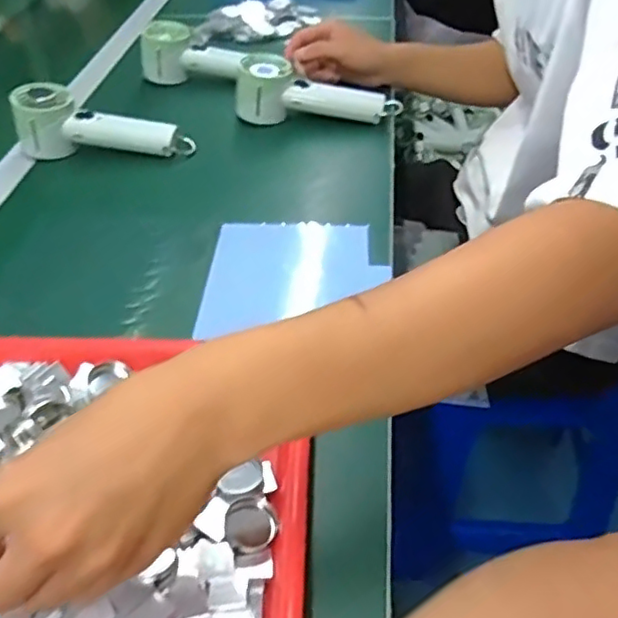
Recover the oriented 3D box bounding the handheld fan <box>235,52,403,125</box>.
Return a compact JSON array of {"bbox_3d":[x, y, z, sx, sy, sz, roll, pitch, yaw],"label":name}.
[{"bbox_3d":[0.010,-0.260,0.740,0.193,0.064,0.050,-1,44,0],"label":"handheld fan"}]

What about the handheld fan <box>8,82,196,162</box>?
[{"bbox_3d":[-0.225,-0.207,0.684,0.180,0.066,0.049,-2,44,-1],"label":"handheld fan"}]

